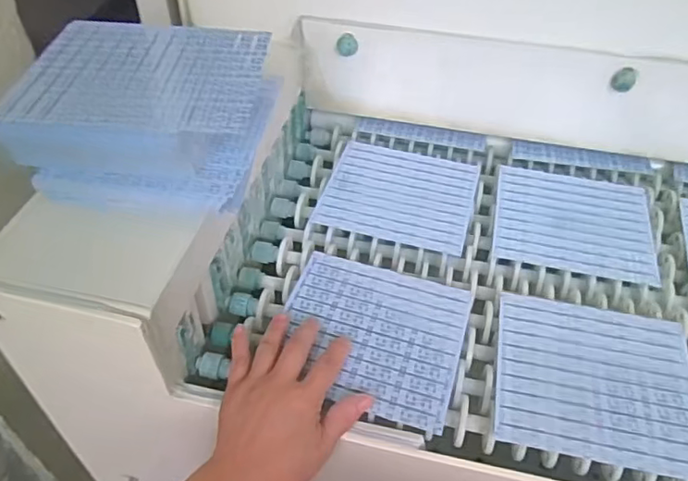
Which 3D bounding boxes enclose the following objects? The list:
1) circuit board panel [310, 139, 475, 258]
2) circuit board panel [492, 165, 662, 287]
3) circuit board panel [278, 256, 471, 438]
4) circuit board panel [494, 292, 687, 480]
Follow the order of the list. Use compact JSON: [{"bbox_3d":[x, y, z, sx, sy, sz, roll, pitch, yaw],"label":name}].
[{"bbox_3d":[0.063,-0.055,0.641,0.159,0.007,0.147,14,46,10],"label":"circuit board panel"},{"bbox_3d":[0.244,-0.024,0.614,0.161,0.009,0.142,12,45,8],"label":"circuit board panel"},{"bbox_3d":[0.024,0.079,0.509,0.156,0.010,0.147,15,46,10],"label":"circuit board panel"},{"bbox_3d":[0.211,0.114,0.482,0.161,0.010,0.148,11,45,7],"label":"circuit board panel"}]

